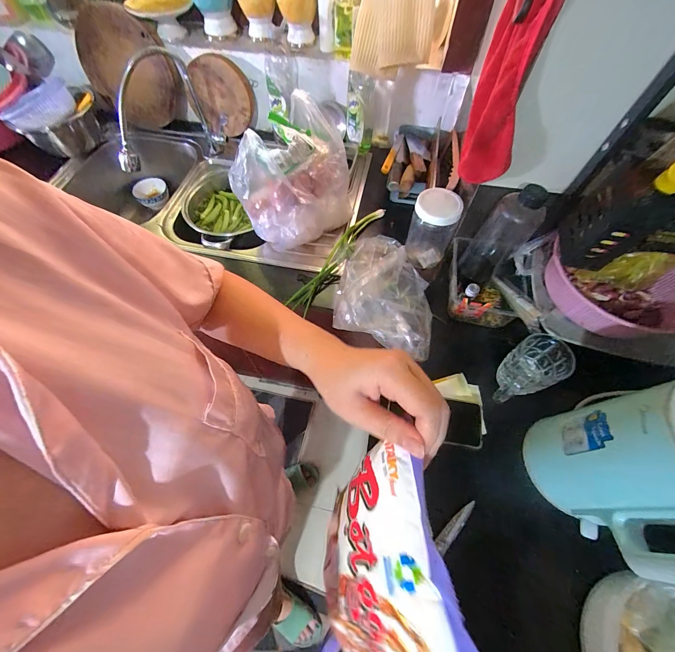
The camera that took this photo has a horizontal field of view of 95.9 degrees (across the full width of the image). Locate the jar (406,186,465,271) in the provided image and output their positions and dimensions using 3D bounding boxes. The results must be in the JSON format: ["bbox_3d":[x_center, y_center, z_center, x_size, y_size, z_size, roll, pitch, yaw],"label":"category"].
[{"bbox_3d":[0.199,-0.202,0.651,0.088,0.157,0.081,20,63,10],"label":"jar"}]

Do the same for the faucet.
[{"bbox_3d":[-0.474,-0.568,0.834,0.321,0.239,0.106,-25,64,-14],"label":"faucet"}]

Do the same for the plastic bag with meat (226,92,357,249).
[{"bbox_3d":[-0.097,-0.313,0.680,0.175,0.222,0.229,32,65,16],"label":"plastic bag with meat"}]

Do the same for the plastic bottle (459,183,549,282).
[{"bbox_3d":[0.292,-0.160,0.555,0.087,0.195,0.069,40,68,19],"label":"plastic bottle"}]

